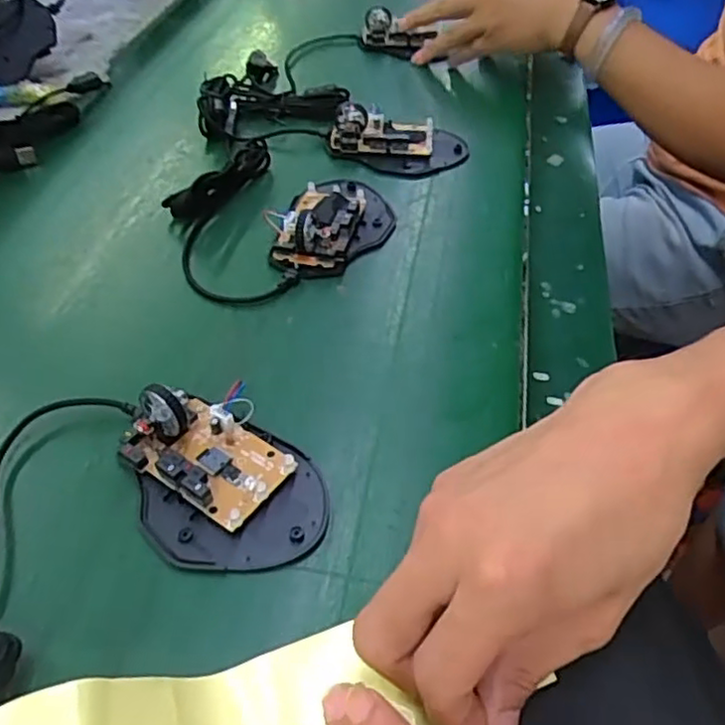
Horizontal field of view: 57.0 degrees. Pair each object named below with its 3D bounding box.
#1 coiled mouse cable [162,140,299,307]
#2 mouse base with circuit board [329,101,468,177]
[{"bbox_3d":[-0.091,-0.100,0.444,0.071,0.028,0.161,-9,47,-8],"label":"coiled mouse cable"},{"bbox_3d":[0.028,-0.174,0.514,0.102,0.031,0.068,3,46,3],"label":"mouse base with circuit board"}]

